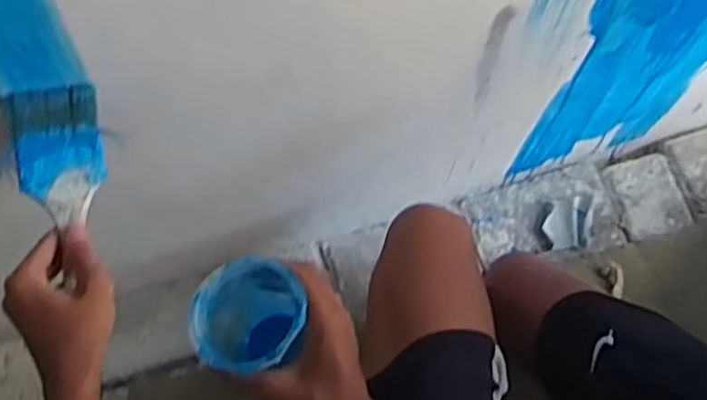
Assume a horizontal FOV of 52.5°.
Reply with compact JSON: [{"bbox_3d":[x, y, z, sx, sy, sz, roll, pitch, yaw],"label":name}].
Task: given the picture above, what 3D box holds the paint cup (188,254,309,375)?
[{"bbox_3d":[-0.089,0.109,0.622,0.090,0.125,0.091,1,68,-3],"label":"paint cup"}]

